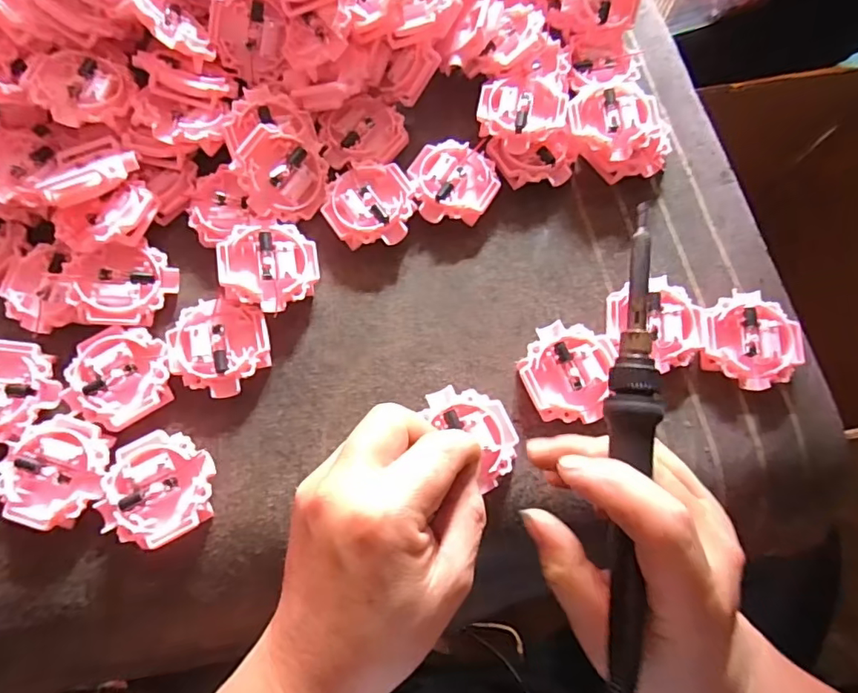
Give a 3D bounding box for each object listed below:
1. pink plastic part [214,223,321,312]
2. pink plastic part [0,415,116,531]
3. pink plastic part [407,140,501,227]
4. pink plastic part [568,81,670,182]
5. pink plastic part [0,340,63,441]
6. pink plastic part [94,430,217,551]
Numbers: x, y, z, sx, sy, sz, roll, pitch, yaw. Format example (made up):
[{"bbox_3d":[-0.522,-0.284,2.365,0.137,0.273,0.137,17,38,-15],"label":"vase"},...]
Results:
[{"bbox_3d":[-0.089,-0.043,0.297,0.052,0.015,0.052,4,73,-13],"label":"pink plastic part"},{"bbox_3d":[-0.188,0.063,0.268,0.050,0.015,0.053,0,72,0],"label":"pink plastic part"},{"bbox_3d":[0.015,-0.100,0.322,0.050,0.012,0.051,-10,73,-3],"label":"pink plastic part"},{"bbox_3d":[0.117,-0.132,0.329,0.062,0.031,0.052,-5,73,-2],"label":"pink plastic part"},{"bbox_3d":[-0.223,0.024,0.282,0.052,0.016,0.052,5,72,1],"label":"pink plastic part"},{"bbox_3d":[-0.135,0.072,0.266,0.054,0.016,0.052,-29,75,-9],"label":"pink plastic part"}]

